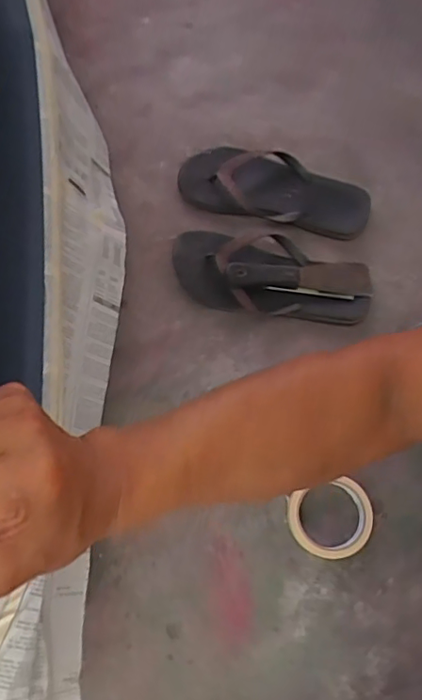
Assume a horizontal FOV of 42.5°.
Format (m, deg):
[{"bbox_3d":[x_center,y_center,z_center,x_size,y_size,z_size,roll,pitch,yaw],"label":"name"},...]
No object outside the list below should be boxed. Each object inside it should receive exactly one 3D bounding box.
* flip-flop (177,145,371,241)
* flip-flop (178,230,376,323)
[{"bbox_3d":[0.093,-0.235,0.783,0.278,0.049,0.109,14,73,3],"label":"flip-flop"},{"bbox_3d":[0.082,-0.102,0.738,0.261,0.043,0.112,5,72,0],"label":"flip-flop"}]

